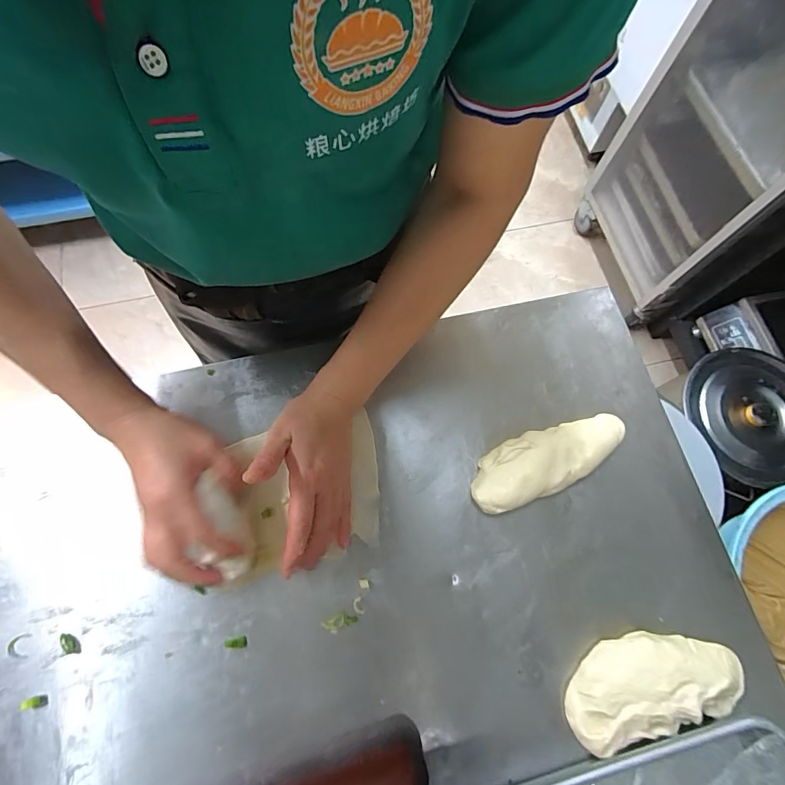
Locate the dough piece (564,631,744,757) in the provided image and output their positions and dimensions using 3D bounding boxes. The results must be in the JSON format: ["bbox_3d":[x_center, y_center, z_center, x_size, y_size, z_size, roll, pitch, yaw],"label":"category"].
[{"bbox_3d":[0.223,0.246,0.353,0.155,0.033,0.072,-13,74,-5],"label":"dough piece"}]

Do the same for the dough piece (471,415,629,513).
[{"bbox_3d":[0.156,0.065,0.409,0.167,0.031,0.059,-19,74,-7],"label":"dough piece"}]

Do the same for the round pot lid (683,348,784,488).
[{"bbox_3d":[0.822,0.047,0.955,0.293,0.079,0.308,-15,74,-6],"label":"round pot lid"}]

